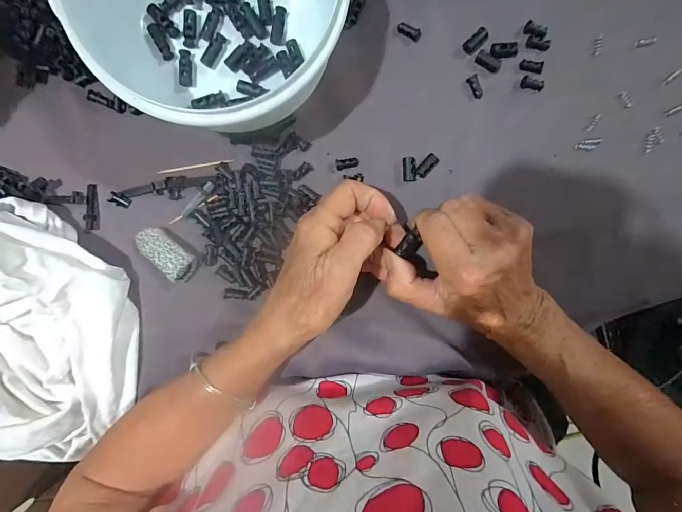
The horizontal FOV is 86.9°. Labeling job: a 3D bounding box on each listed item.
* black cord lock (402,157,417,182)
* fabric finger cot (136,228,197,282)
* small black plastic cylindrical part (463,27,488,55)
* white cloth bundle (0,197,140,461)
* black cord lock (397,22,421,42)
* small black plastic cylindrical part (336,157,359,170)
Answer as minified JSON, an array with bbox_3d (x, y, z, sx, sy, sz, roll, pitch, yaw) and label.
[{"bbox_3d":[0.053,-0.067,0.281,0.010,0.007,0.019,-5,97,-1],"label":"black cord lock"},{"bbox_3d":[-0.136,-0.002,0.277,0.045,0.016,0.025,37,94,-5],"label":"fabric finger cot"},{"bbox_3d":[0.102,-0.162,0.270,0.020,0.004,0.010,-44,96,3],"label":"small black plastic cylindrical part"},{"bbox_3d":[-0.247,0.061,0.259,0.166,0.063,0.192,-2,96,-1],"label":"white cloth bundle"},{"bbox_3d":[0.052,-0.169,0.271,0.018,0.004,0.007,25,95,-4],"label":"black cord lock"},{"bbox_3d":[0.005,-0.072,0.280,0.018,0.006,0.008,-12,97,0],"label":"small black plastic cylindrical part"}]

